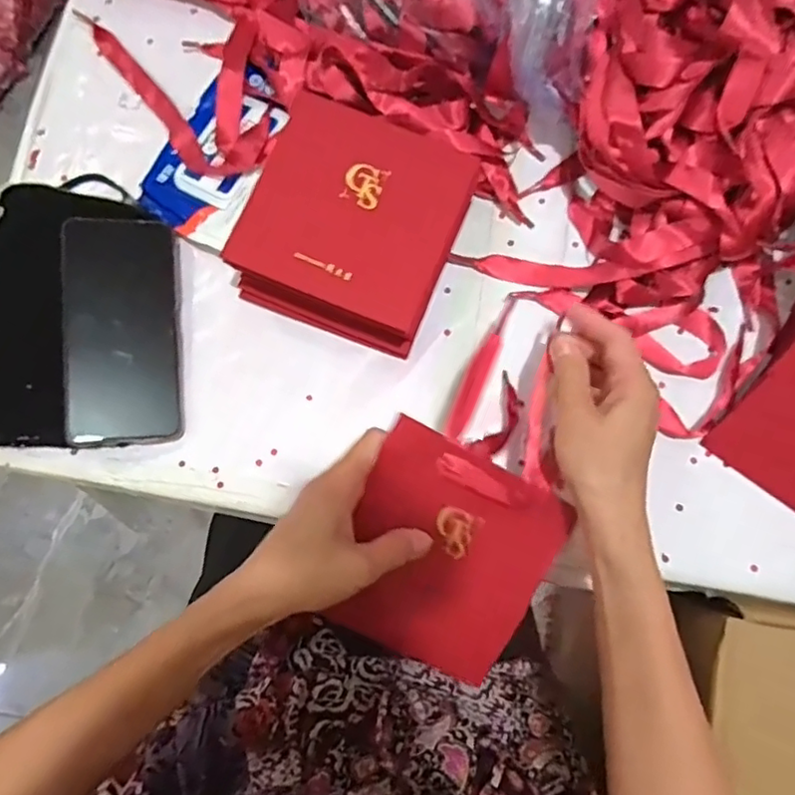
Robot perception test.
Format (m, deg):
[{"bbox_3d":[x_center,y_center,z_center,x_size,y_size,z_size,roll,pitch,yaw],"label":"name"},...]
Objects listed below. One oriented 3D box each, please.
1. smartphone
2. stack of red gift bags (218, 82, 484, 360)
[{"bbox_3d":[-0.204,-0.048,0.449,0.077,0.011,0.166,-1,88,-26],"label":"smartphone"},{"bbox_3d":[-0.035,-0.130,0.446,0.149,0.060,0.160,23,80,5],"label":"stack of red gift bags"}]

